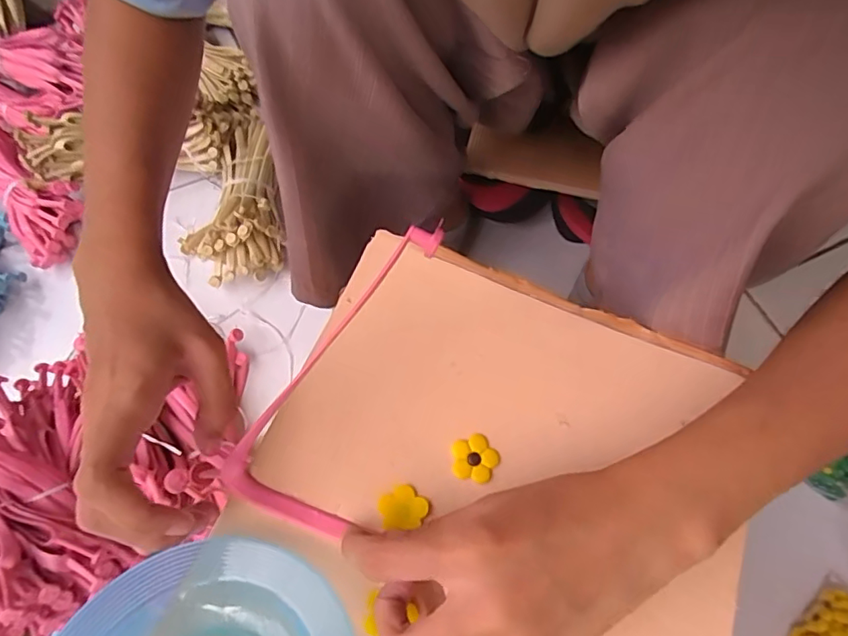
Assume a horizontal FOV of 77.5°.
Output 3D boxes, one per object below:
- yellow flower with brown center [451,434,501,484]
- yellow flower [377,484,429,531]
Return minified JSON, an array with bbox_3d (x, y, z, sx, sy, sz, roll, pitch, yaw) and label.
[{"bbox_3d":[0.026,0.072,0.270,0.024,0.004,0.023,0,66,0],"label":"yellow flower with brown center"},{"bbox_3d":[-0.011,0.094,0.259,0.022,0.004,0.021,0,66,0],"label":"yellow flower"}]

